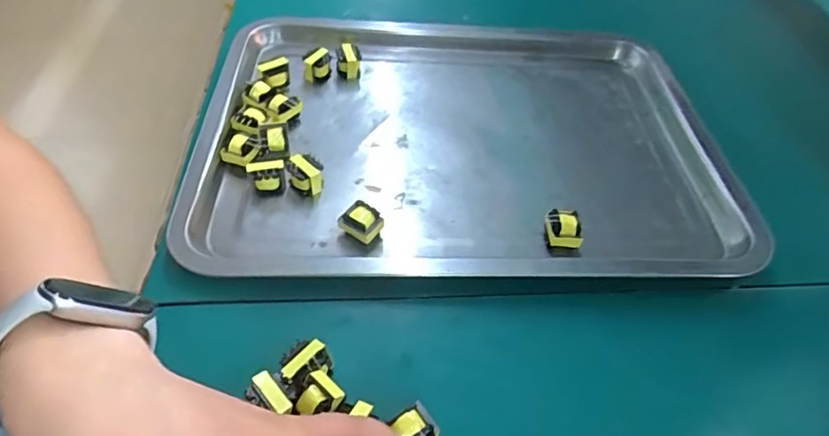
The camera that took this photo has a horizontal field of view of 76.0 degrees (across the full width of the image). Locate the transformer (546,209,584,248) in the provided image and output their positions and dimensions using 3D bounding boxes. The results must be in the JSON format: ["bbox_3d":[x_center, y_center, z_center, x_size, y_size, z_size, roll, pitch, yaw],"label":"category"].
[{"bbox_3d":[0.095,0.008,0.344,0.023,0.021,0.023,6,50,2],"label":"transformer"}]

